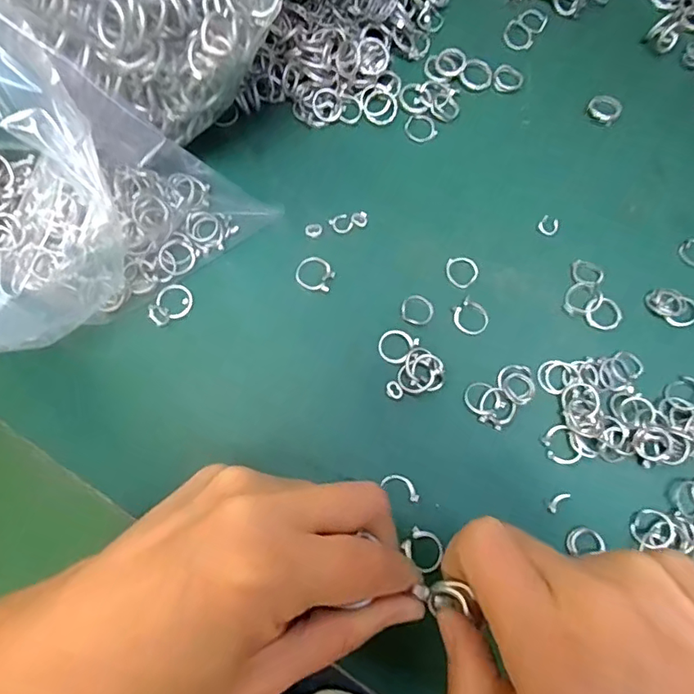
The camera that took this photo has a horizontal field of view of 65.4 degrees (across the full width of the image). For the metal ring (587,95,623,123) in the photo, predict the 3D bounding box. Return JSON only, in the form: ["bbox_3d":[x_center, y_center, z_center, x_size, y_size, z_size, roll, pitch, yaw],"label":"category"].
[{"bbox_3d":[0.187,-0.173,0.392,0.023,0.005,0.024,0,75,-1],"label":"metal ring"}]

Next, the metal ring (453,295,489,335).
[{"bbox_3d":[0.079,-0.019,0.345,0.022,0.004,0.023,0,75,-1],"label":"metal ring"}]

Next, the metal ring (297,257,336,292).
[{"bbox_3d":[-0.021,-0.047,0.350,0.024,0.004,0.022,0,75,-1],"label":"metal ring"}]

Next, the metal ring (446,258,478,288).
[{"bbox_3d":[0.075,-0.050,0.353,0.021,0.004,0.022,0,75,-1],"label":"metal ring"}]

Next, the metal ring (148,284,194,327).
[{"bbox_3d":[-0.112,-0.027,0.342,0.021,0.004,0.030,42,78,10],"label":"metal ring"}]

